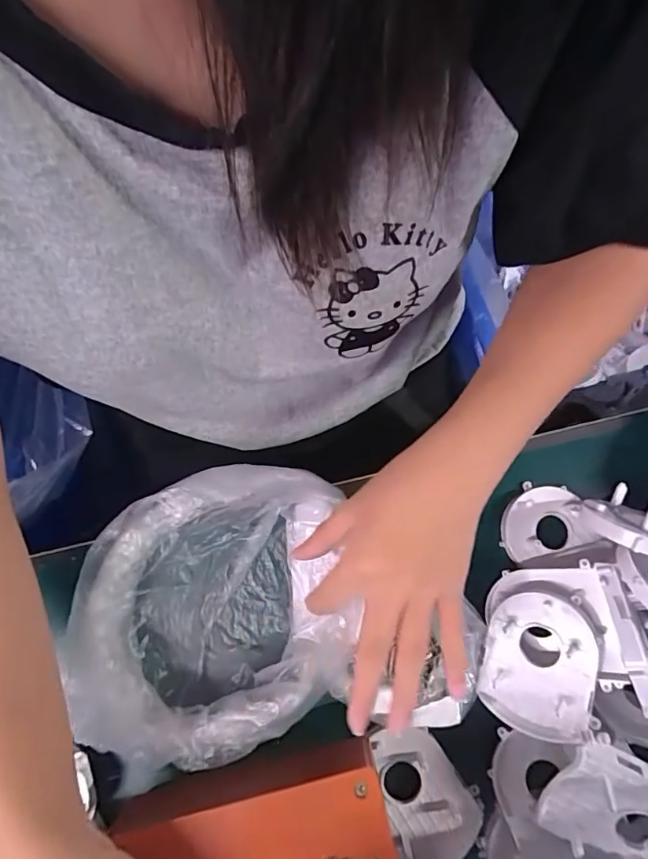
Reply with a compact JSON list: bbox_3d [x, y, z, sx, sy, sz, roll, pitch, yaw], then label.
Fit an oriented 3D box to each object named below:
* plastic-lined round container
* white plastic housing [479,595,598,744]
[{"bbox_3d":[-0.072,0.113,0.324,0.188,0.050,0.167,-16,79,-2],"label":"plastic-lined round container"},{"bbox_3d":[0.138,0.146,0.311,0.063,0.024,0.082,5,84,34],"label":"white plastic housing"}]

